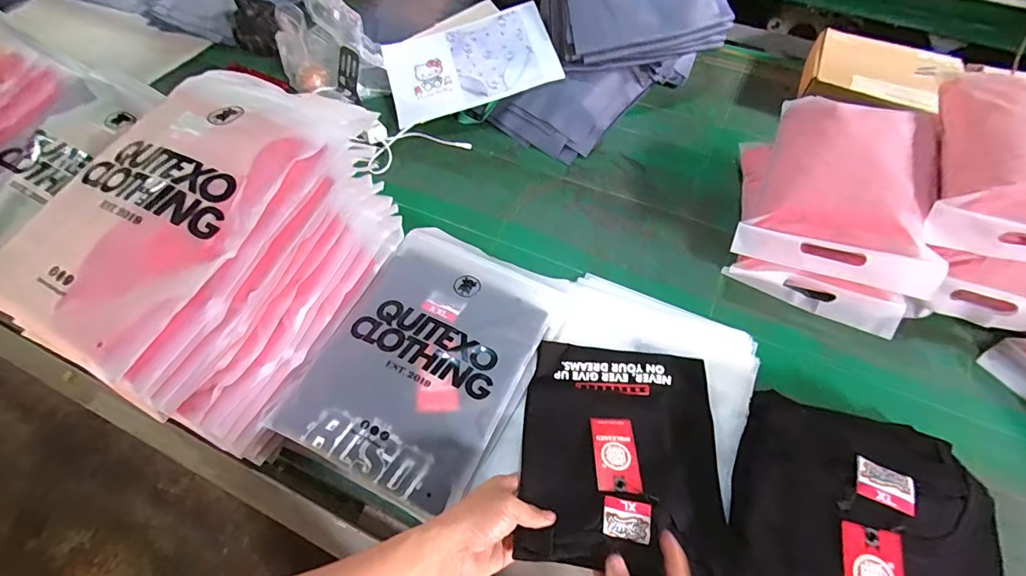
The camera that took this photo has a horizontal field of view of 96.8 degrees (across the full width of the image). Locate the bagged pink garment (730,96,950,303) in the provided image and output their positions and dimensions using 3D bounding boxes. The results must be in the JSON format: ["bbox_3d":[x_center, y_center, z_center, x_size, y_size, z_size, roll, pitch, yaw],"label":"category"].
[{"bbox_3d":[0.480,-0.161,0.665,0.233,0.090,0.293,18,59,11],"label":"bagged pink garment"}]

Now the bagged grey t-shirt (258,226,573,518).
[{"bbox_3d":[-0.105,0.073,0.566,0.233,0.032,0.325,24,60,14],"label":"bagged grey t-shirt"}]

